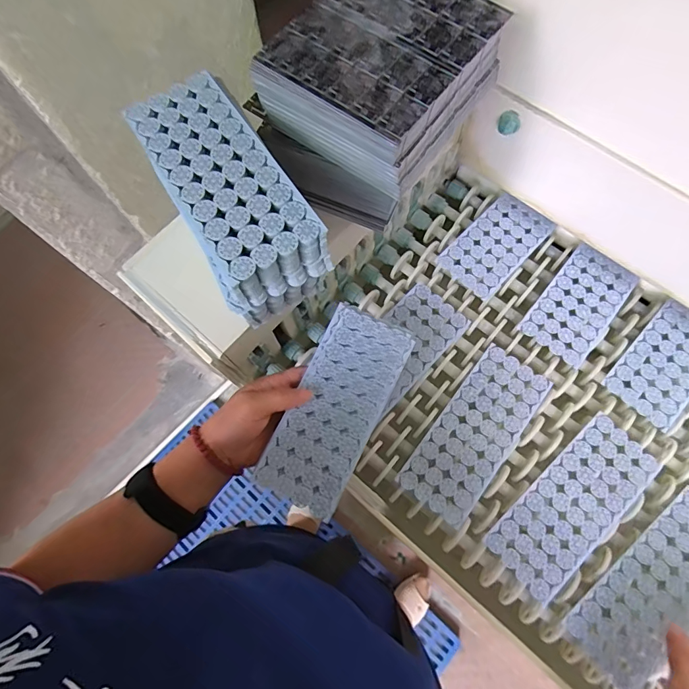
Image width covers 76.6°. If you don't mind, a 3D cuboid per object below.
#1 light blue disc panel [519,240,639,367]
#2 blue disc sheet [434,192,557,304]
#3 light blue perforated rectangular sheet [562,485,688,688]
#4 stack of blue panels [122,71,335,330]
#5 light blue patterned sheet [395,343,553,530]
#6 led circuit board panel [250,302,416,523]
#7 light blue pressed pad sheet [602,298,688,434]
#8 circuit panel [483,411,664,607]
[{"bbox_3d":[0.285,-0.051,0.526,0.082,0.005,0.148,37,76,14],"label":"light blue disc panel"},{"bbox_3d":[0.195,-0.129,0.559,0.081,0.005,0.143,42,77,15],"label":"blue disc sheet"},{"bbox_3d":[0.308,0.238,0.427,0.194,0.013,0.083,-39,73,-10],"label":"light blue perforated rectangular sheet"},{"bbox_3d":[-0.094,-0.120,0.390,0.088,0.110,0.189,-29,72,-7],"label":"stack of blue panels"},{"bbox_3d":[0.146,0.095,0.481,0.081,0.004,0.194,36,76,14],"label":"light blue patterned sheet"},{"bbox_3d":[-0.006,0.058,0.425,0.084,0.010,0.198,23,72,10],"label":"led circuit board panel"},{"bbox_3d":[0.372,0.018,0.497,0.081,0.004,0.149,42,78,15],"label":"light blue pressed pad sheet"},{"bbox_3d":[0.238,0.164,0.453,0.192,0.004,0.080,-42,74,-11],"label":"circuit panel"}]

